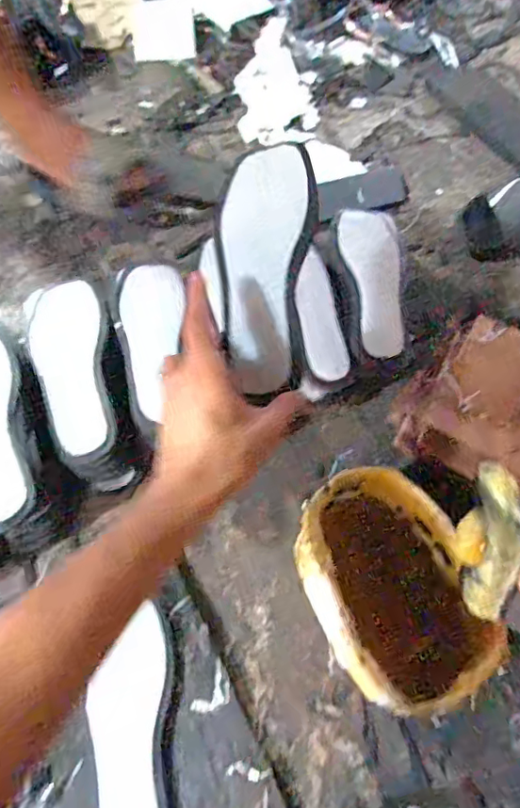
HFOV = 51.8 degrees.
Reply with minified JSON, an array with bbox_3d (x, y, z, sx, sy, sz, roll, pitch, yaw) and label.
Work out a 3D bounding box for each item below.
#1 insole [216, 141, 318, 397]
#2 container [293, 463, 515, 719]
[{"bbox_3d":[0.005,-0.113,0.439,0.078,0.015,0.217,-2,75,14],"label":"insole"},{"bbox_3d":[0.134,0.187,0.552,0.155,0.053,0.231,-23,63,-13],"label":"container"}]

